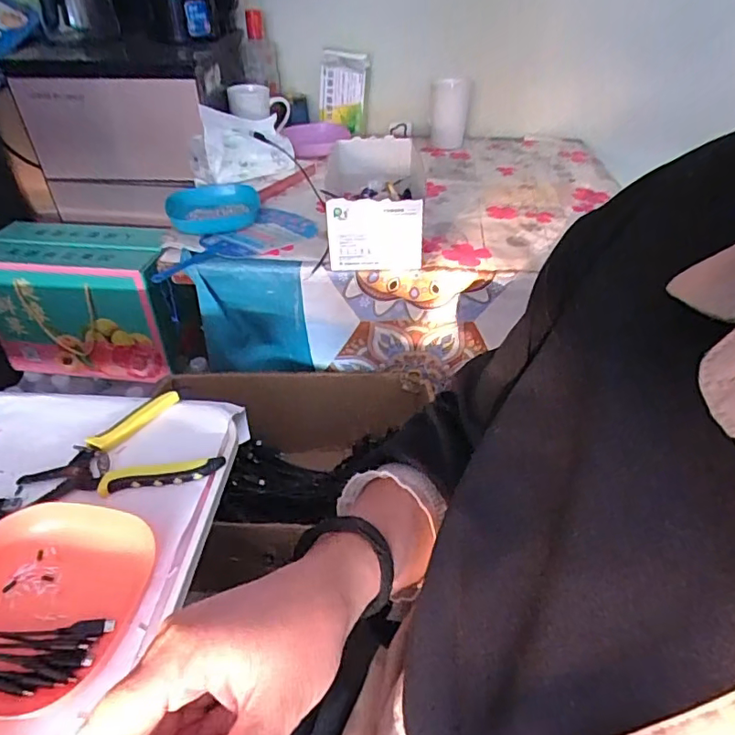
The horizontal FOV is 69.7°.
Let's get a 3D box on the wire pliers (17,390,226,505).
[{"bbox_3d":[-0.219,0.070,0.485,0.163,0.014,0.107,-8,41,-10],"label":"wire pliers"}]

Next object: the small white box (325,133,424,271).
[{"bbox_3d":[0.018,-0.259,0.783,0.153,0.096,0.299,1,40,1],"label":"small white box"}]

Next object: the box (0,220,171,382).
[{"bbox_3d":[-0.513,-0.117,0.979,0.325,0.237,0.139,3,40,3],"label":"box"}]

